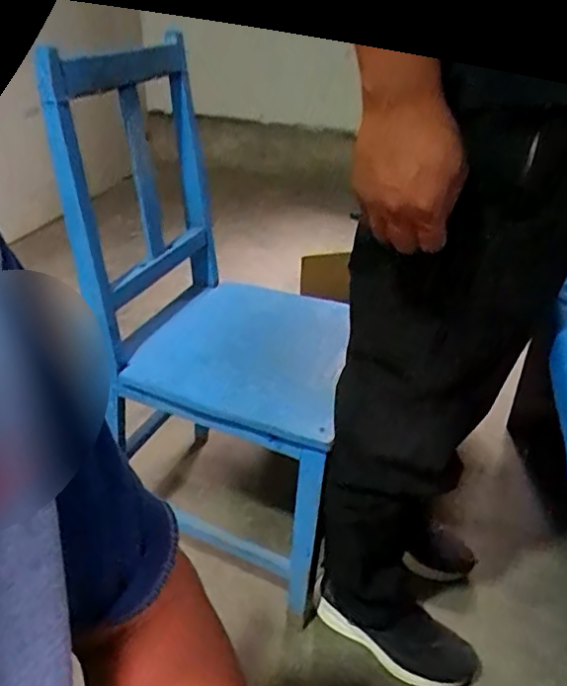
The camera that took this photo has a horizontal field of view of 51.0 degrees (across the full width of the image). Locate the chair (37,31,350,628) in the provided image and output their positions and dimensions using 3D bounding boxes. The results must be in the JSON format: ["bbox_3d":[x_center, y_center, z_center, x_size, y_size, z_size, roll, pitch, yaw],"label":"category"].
[{"bbox_3d":[-0.072,-0.033,1.029,0.473,0.793,0.387,17,35,22],"label":"chair"}]

